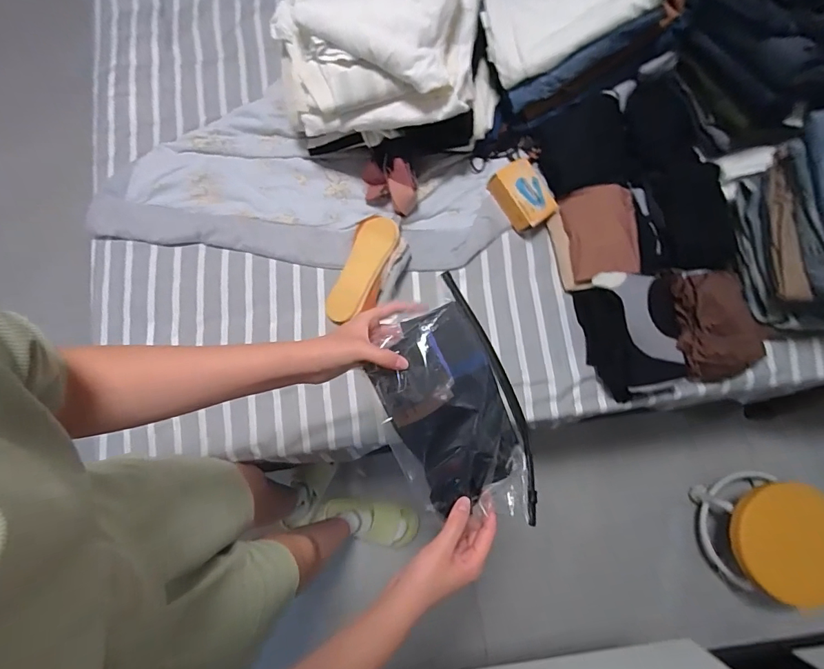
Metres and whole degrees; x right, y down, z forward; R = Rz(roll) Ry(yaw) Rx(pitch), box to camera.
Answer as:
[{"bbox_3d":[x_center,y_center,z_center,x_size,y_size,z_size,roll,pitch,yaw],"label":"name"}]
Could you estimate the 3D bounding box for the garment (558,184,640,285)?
[{"bbox_3d":[0.340,-0.182,0.781,0.115,0.050,0.166,-5,78,0],"label":"garment"}]

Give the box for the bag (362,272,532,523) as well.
[{"bbox_3d":[0.040,0.076,0.443,0.133,0.047,0.225,-21,79,-3],"label":"bag"}]

